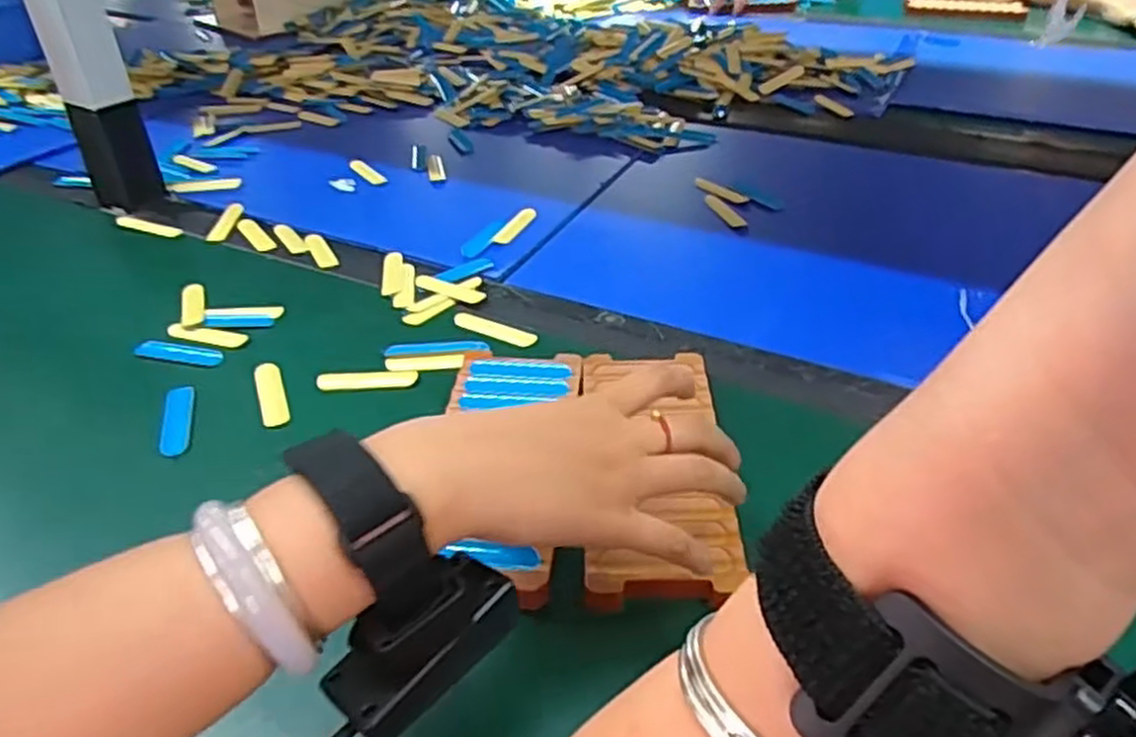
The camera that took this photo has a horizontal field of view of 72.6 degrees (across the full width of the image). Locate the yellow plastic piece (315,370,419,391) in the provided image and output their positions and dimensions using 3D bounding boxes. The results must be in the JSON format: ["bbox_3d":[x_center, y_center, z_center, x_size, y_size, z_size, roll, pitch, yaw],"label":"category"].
[{"bbox_3d":[-0.125,0.007,0.483,0.060,0.005,0.015,-3,39,-3],"label":"yellow plastic piece"}]

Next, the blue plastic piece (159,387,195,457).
[{"bbox_3d":[-0.230,0.030,0.455,0.017,0.004,0.058,-11,40,-12],"label":"blue plastic piece"}]

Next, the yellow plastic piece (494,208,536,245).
[{"bbox_3d":[-0.043,-0.118,0.639,0.017,0.004,0.057,14,41,17],"label":"yellow plastic piece"}]

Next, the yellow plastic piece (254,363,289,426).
[{"bbox_3d":[-0.182,0.015,0.476,0.016,0.004,0.060,-15,41,-17],"label":"yellow plastic piece"}]

